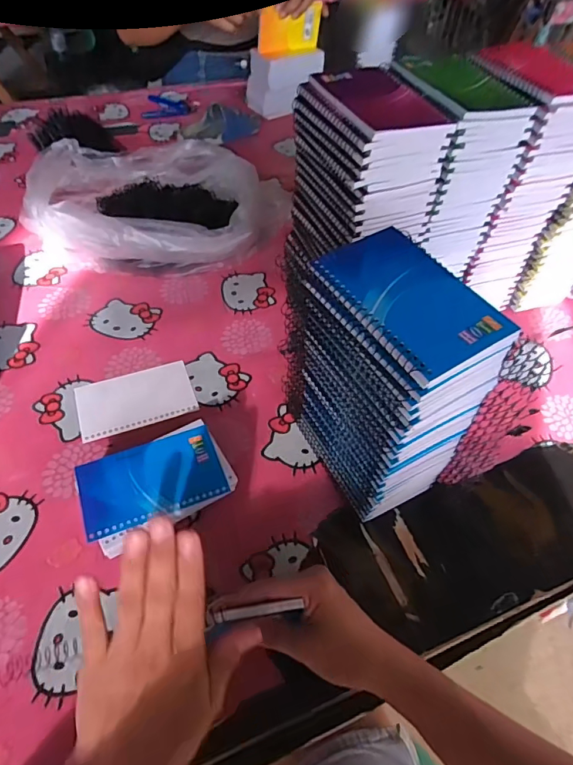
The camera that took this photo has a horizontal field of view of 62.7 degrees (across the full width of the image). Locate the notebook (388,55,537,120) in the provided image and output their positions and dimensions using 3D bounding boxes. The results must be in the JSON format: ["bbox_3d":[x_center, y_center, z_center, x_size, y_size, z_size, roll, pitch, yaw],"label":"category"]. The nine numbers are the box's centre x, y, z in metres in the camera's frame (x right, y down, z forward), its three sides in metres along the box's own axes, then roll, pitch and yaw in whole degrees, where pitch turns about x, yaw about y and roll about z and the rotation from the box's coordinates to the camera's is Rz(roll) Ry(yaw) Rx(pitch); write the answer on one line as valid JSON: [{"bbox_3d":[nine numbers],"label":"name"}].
[{"bbox_3d":[0.163,-0.286,0.451,0.094,0.016,0.131,-17,55,-17],"label":"notebook"}]

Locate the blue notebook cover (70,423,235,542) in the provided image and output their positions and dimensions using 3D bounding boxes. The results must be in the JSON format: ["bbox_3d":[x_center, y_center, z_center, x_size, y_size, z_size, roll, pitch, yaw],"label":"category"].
[{"bbox_3d":[-0.127,0.091,0.442,0.127,0.007,0.078,-17,55,-16],"label":"blue notebook cover"}]

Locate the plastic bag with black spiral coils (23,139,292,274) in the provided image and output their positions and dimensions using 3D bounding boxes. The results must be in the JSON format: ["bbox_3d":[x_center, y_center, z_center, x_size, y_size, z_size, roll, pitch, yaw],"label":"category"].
[{"bbox_3d":[-0.194,-0.258,0.702,0.316,0.096,0.279,-12,53,-13],"label":"plastic bag with black spiral coils"}]

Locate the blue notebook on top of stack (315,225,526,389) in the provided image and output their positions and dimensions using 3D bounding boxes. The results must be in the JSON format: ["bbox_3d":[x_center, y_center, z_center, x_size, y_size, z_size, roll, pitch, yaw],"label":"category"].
[{"bbox_3d":[0.087,-0.060,0.326,0.088,0.008,0.130,-21,56,-19],"label":"blue notebook on top of stack"}]

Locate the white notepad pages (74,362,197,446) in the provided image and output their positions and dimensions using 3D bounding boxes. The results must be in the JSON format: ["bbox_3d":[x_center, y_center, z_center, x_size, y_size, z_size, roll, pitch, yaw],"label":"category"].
[{"bbox_3d":[-0.173,0.019,0.542,0.128,0.005,0.078,-16,56,-15],"label":"white notepad pages"}]

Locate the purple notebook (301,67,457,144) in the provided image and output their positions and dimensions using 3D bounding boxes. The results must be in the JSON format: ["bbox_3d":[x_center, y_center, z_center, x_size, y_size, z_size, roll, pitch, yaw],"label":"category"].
[{"bbox_3d":[0.082,-0.252,0.419,0.097,0.009,0.123,-17,55,-16],"label":"purple notebook"}]

